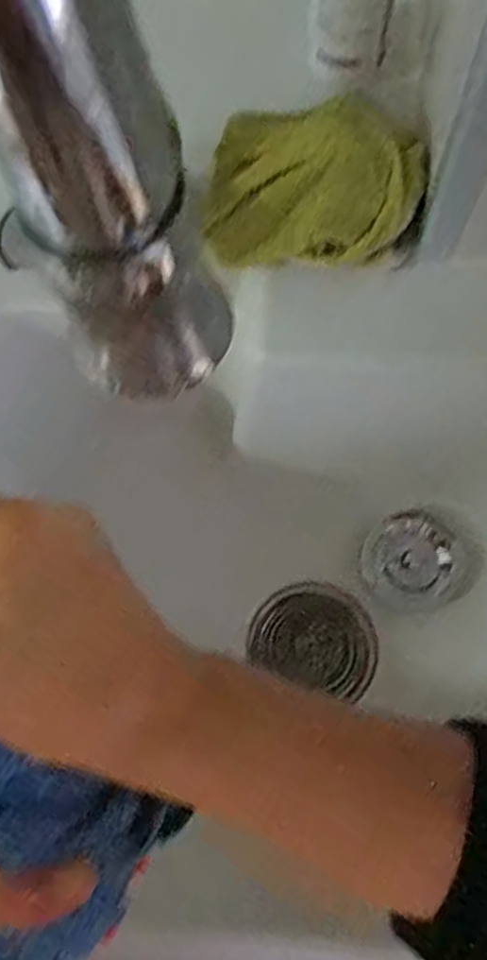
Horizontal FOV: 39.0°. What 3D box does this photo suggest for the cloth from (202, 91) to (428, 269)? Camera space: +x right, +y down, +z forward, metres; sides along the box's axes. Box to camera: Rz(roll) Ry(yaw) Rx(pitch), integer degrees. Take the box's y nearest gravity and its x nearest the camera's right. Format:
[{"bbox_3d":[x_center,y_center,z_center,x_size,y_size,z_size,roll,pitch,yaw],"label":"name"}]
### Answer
[{"bbox_3d":[0.038,-0.163,0.383,0.120,0.058,0.085,8,80,5],"label":"cloth"}]

